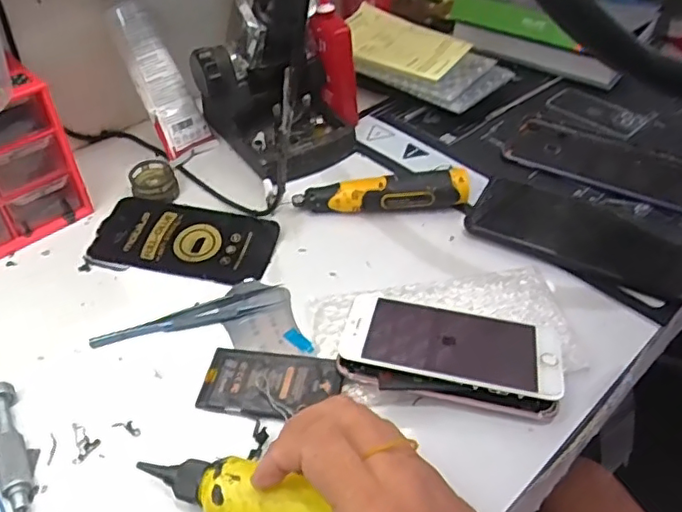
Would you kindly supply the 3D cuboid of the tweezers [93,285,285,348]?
[{"bbox_3d":[-0.106,0.043,0.418,0.128,0.008,0.024,-15,46,-14],"label":"tweezers"}]

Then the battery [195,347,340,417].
[{"bbox_3d":[-0.044,0.080,0.376,0.085,0.009,0.045,5,44,6],"label":"battery"}]

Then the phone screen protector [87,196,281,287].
[{"bbox_3d":[-0.126,-0.014,0.478,0.145,0.008,0.070,11,45,12],"label":"phone screen protector"}]

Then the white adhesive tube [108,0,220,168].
[{"bbox_3d":[-0.165,-0.164,0.537,0.049,0.159,0.028,-33,19,-28],"label":"white adhesive tube"}]

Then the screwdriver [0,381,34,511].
[{"bbox_3d":[-0.186,0.115,0.341,0.016,0.015,0.101,-24,48,-22],"label":"screwdriver"}]

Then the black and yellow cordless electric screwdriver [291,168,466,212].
[{"bbox_3d":[0.034,-0.051,0.497,0.141,0.029,0.026,-2,44,-1],"label":"black and yellow cordless electric screwdriver"}]

